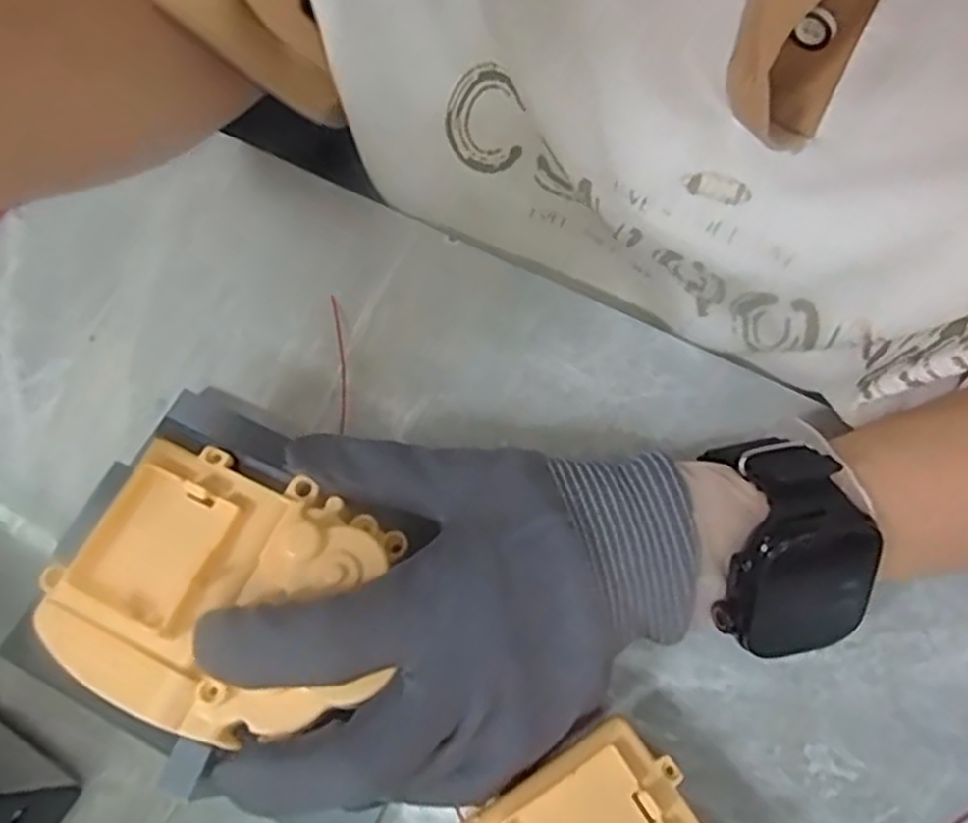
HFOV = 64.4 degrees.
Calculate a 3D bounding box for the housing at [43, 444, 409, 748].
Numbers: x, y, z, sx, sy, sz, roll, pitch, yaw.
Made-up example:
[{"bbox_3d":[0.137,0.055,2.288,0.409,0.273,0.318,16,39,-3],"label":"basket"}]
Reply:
[{"bbox_3d":[-0.074,0.049,0.214,0.086,0.018,0.071,20,62,11],"label":"housing"}]

